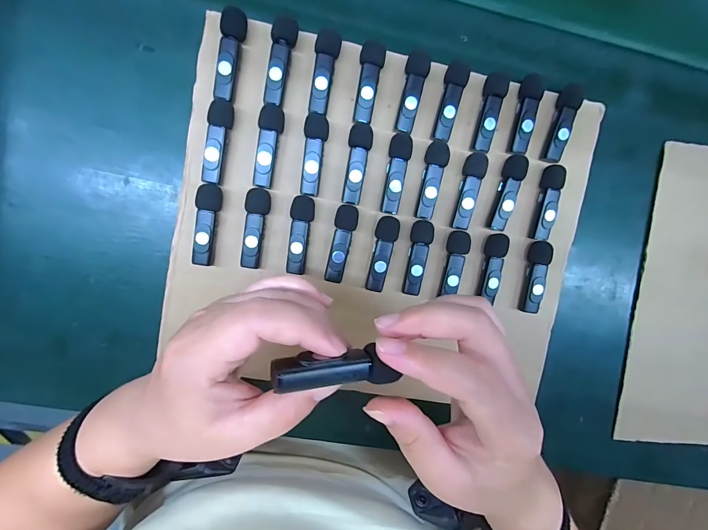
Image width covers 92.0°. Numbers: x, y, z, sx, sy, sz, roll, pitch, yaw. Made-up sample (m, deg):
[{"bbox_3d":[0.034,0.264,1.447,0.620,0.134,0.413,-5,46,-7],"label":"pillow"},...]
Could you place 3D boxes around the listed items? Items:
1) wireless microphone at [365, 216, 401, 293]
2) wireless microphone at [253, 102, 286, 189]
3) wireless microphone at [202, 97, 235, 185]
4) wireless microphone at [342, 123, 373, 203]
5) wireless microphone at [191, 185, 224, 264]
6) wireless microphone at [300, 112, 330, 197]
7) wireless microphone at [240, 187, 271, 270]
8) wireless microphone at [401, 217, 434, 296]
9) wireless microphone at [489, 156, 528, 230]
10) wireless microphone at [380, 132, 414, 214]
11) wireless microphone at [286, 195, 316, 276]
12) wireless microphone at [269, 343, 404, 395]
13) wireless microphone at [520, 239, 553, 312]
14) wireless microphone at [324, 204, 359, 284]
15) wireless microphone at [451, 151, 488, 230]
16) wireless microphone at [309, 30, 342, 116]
[{"bbox_3d":[0.025,-0.009,0.297,0.019,0.016,0.064,9,95,-6],"label":"wireless microphone"},{"bbox_3d":[-0.070,-0.096,0.279,0.018,0.017,0.064,12,95,-6],"label":"wireless microphone"},{"bbox_3d":[-0.109,-0.098,0.274,0.017,0.018,0.065,10,95,-6],"label":"wireless microphone"},{"bbox_3d":[0.003,-0.084,0.286,0.019,0.015,0.065,7,95,-6],"label":"wireless microphone"},{"bbox_3d":[-0.121,-0.033,0.280,0.017,0.016,0.065,10,95,-6],"label":"wireless microphone"},{"bbox_3d":[-0.033,-0.090,0.282,0.018,0.016,0.065,6,95,-6],"label":"wireless microphone"},{"bbox_3d":[-0.083,-0.030,0.284,0.019,0.017,0.064,11,95,-6],"label":"wireless microphone"},{"bbox_3d":[0.054,-0.007,0.298,0.018,0.016,0.065,11,95,-6],"label":"wireless microphone"},{"bbox_3d":[0.134,-0.063,0.300,0.018,0.019,0.064,14,94,-6],"label":"wireless microphone"},{"bbox_3d":[0.035,-0.077,0.290,0.018,0.017,0.066,11,95,-6],"label":"wireless microphone"},{"bbox_3d":[-0.046,-0.025,0.288,0.019,0.017,0.064,11,95,-6],"label":"wireless microphone"},{"bbox_3d":[-0.008,0.047,0.158,0.060,0.010,0.015,3,96,-21],"label":"wireless microphone"},{"bbox_3d":[0.164,0.011,0.310,0.016,0.019,0.064,9,95,-6],"label":"wireless microphone"},{"bbox_3d":[-0.011,-0.018,0.293,0.018,0.015,0.066,10,95,-6],"label":"wireless microphone"},{"bbox_3d":[0.099,-0.063,0.297,0.019,0.018,0.064,11,95,-6],"label":"wireless microphone"},{"bbox_3d":[-0.024,-0.155,0.274,0.018,0.012,0.063,9,95,-6],"label":"wireless microphone"}]

